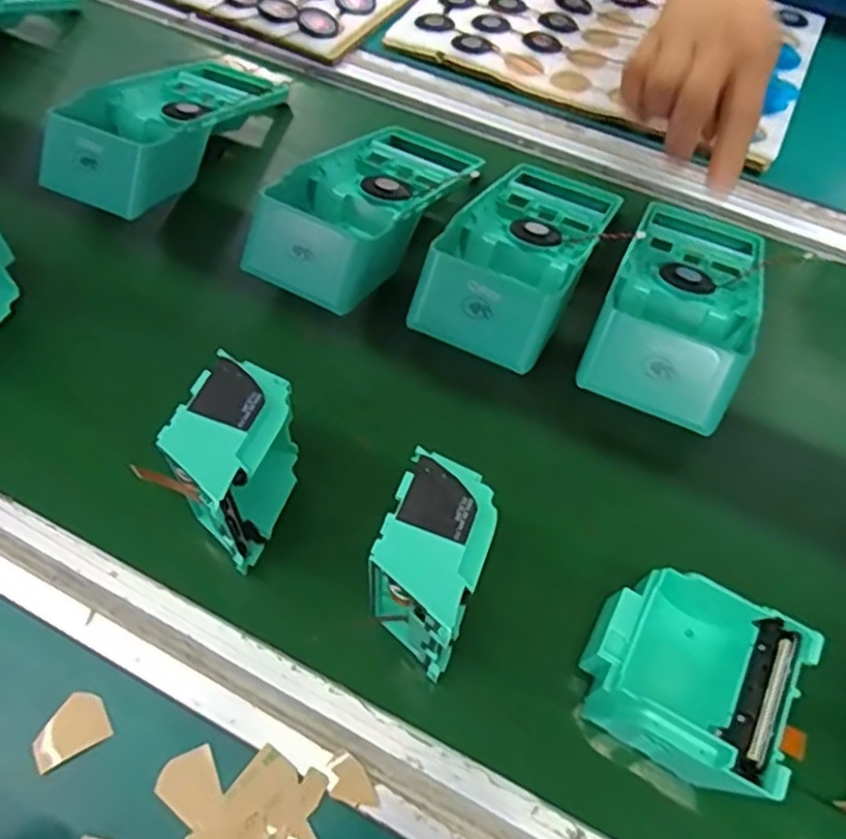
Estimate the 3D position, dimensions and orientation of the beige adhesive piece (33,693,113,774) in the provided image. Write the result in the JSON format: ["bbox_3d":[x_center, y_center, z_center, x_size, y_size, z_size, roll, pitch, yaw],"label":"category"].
[{"bbox_3d":[-0.149,0.129,0.291,0.030,0.004,0.023,-26,59,-18],"label":"beige adhesive piece"}]

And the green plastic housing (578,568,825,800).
[{"bbox_3d":[0.116,0.110,0.302,0.083,0.035,0.076,28,58,18],"label":"green plastic housing"}]

